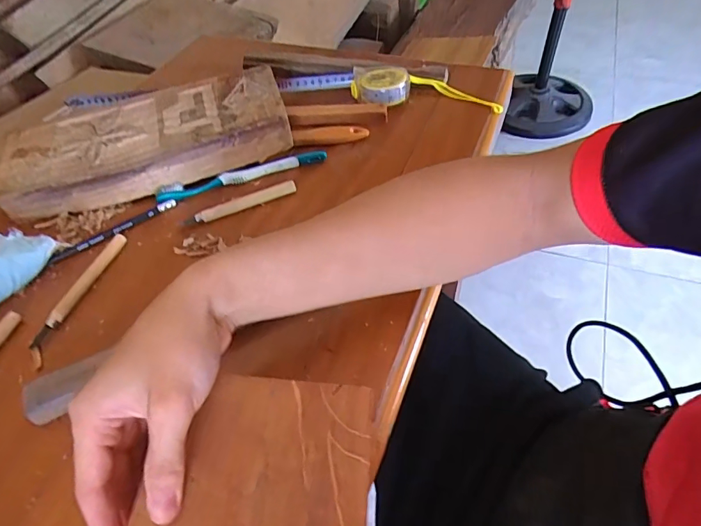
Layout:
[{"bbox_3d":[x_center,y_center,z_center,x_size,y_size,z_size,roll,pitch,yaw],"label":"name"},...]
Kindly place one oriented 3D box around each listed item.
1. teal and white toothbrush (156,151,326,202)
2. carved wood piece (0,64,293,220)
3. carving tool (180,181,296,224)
[{"bbox_3d":[-0.118,-0.096,0.503,0.184,0.012,0.019,-16,51,-7],"label":"teal and white toothbrush"},{"bbox_3d":[-0.215,-0.139,0.517,0.291,0.063,0.118,-13,51,-5],"label":"carved wood piece"},{"bbox_3d":[-0.117,-0.062,0.478,0.122,0.008,0.015,-21,52,-11],"label":"carving tool"}]

